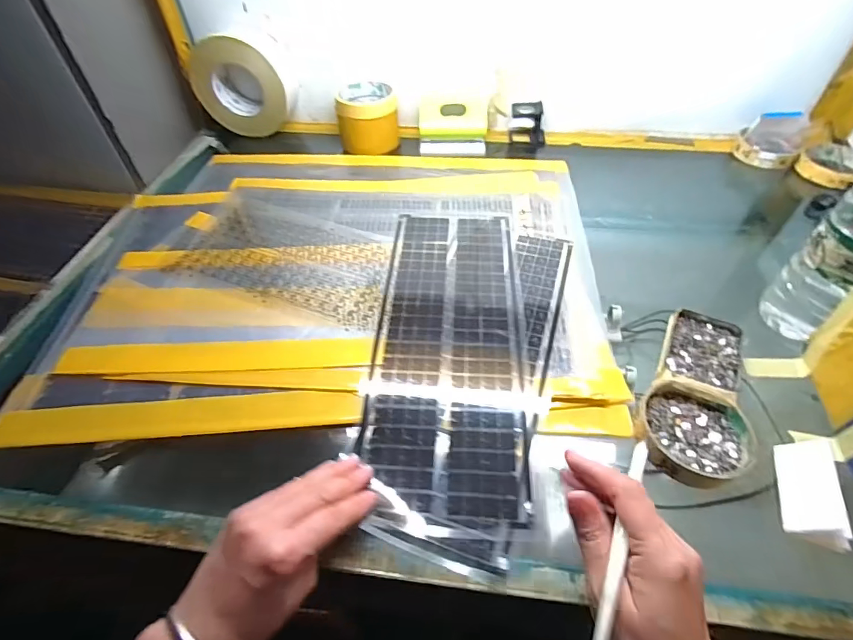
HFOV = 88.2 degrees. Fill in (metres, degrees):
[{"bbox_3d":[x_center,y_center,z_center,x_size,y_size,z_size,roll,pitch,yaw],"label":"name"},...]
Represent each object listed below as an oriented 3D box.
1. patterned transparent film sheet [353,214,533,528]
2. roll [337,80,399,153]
[{"bbox_3d":[0.023,0.007,0.433,0.136,0.010,0.355,2,49,4],"label":"patterned transparent film sheet"},{"bbox_3d":[-0.087,-0.309,0.672,0.087,0.078,0.087,-3,49,-1],"label":"roll"}]

